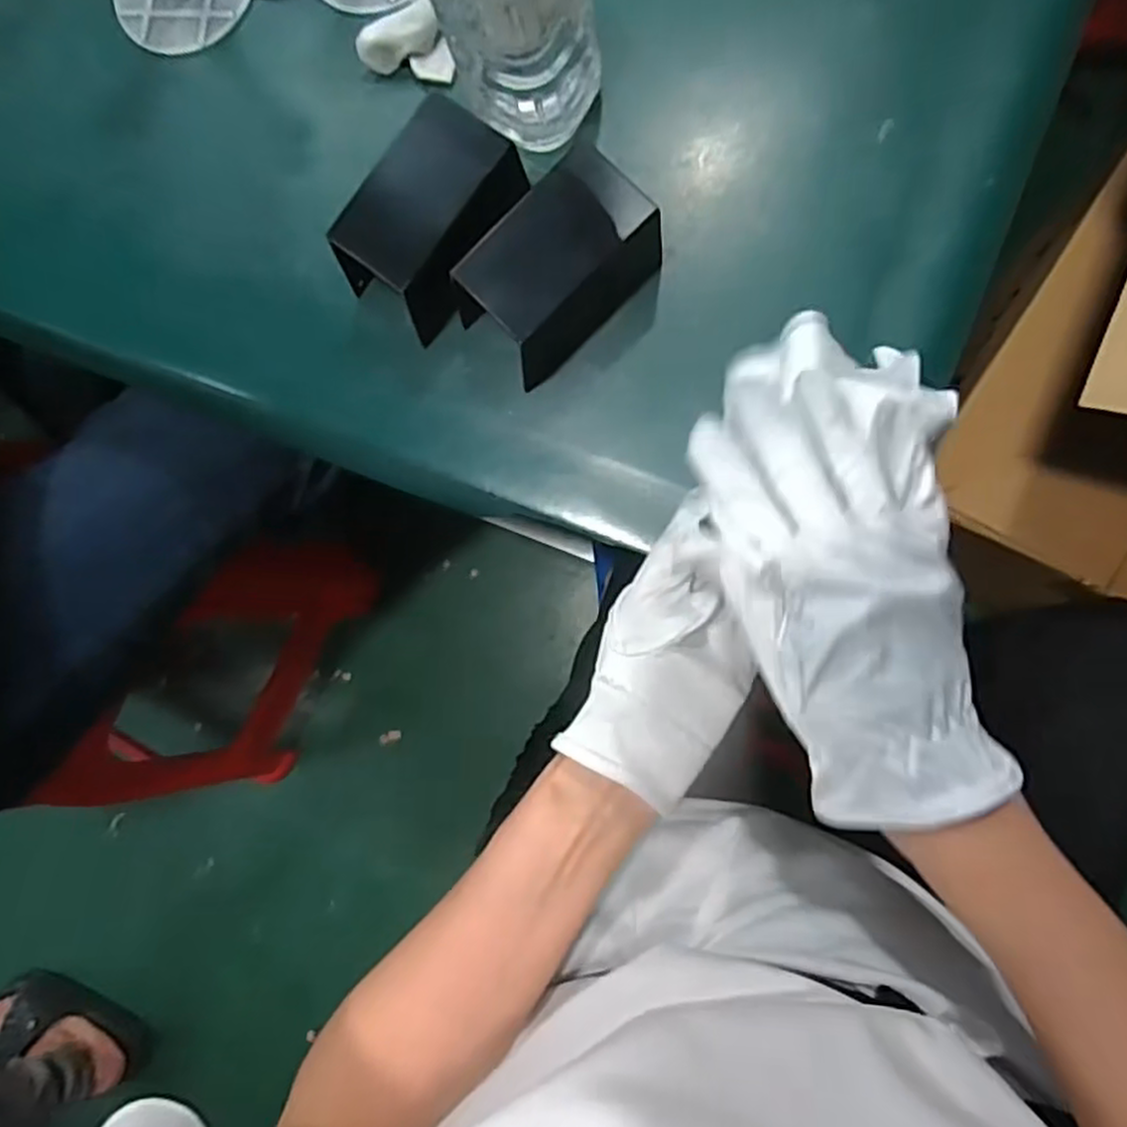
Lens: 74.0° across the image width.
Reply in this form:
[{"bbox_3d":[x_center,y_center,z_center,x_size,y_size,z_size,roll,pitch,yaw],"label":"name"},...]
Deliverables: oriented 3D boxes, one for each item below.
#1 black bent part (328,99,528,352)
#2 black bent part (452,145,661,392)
[{"bbox_3d":[-0.068,-0.181,0.404,0.059,0.068,0.095,40,92,9],"label":"black bent part"},{"bbox_3d":[0.000,-0.159,0.402,0.107,0.051,0.062,-45,81,3],"label":"black bent part"}]

